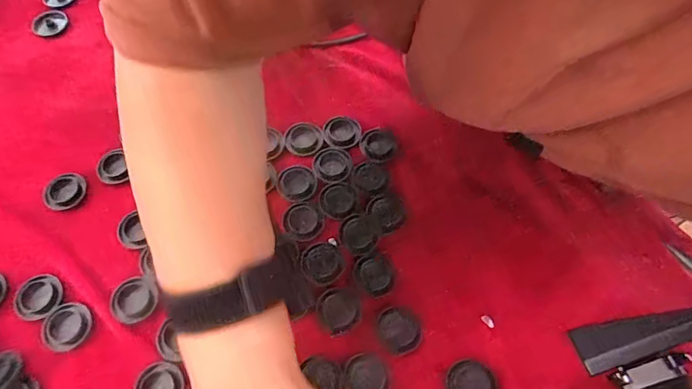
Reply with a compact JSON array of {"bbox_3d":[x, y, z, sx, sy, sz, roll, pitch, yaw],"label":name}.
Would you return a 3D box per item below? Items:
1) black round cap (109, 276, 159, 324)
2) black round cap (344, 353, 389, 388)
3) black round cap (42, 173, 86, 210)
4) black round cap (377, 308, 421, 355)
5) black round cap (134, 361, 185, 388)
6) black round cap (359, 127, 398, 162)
[{"bbox_3d":[-0.154,0.077,0.335,0.030,0.010,0.032,0,63,0],"label":"black round cap"},{"bbox_3d":[0.014,0.124,0.309,0.028,0.004,0.033,-19,65,-10],"label":"black round cap"},{"bbox_3d":[-0.233,-0.003,0.378,0.030,0.005,0.033,0,63,0],"label":"black round cap"},{"bbox_3d":[0.038,0.096,0.325,0.028,0.004,0.031,-15,64,-8],"label":"black round cap"},{"bbox_3d":[-0.125,0.131,0.310,0.031,0.010,0.032,0,63,0],"label":"black round cap"},{"bbox_3d":[0.028,-0.043,0.394,0.031,0.004,0.033,0,63,0],"label":"black round cap"}]

